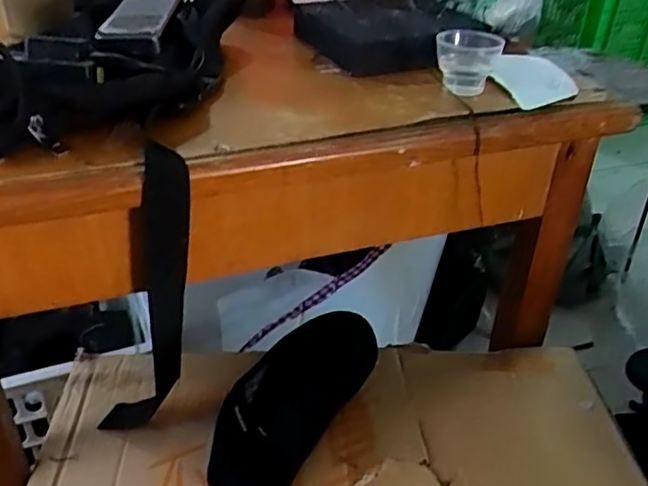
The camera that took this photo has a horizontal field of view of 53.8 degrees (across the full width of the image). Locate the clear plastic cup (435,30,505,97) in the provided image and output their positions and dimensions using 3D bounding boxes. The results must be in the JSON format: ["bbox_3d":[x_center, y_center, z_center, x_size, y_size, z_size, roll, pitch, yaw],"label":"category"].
[{"bbox_3d":[0.125,-0.160,0.560,0.056,0.048,0.045,9,36,9],"label":"clear plastic cup"}]

